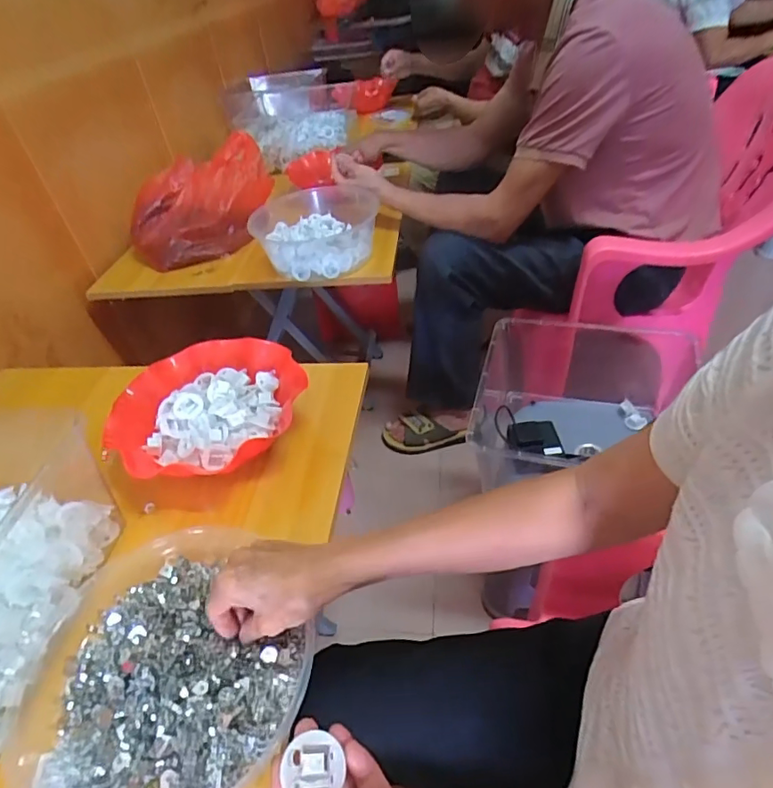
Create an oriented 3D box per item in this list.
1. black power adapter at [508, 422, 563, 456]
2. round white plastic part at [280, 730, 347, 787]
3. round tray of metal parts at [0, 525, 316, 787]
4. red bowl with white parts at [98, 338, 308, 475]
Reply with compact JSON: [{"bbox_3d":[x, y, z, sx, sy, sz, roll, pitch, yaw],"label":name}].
[{"bbox_3d":[0.227,0.068,0.776,0.073,0.018,0.061,-7,42,1],"label":"black power adapter"},{"bbox_3d":[-0.037,0.193,0.264,0.031,0.006,0.031,10,49,-12],"label":"round white plastic part"},{"bbox_3d":[-0.181,0.227,0.413,0.230,0.037,0.228,-4,42,4],"label":"round tray of metal parts"},{"bbox_3d":[-0.207,0.018,0.613,0.213,0.062,0.201,-4,42,4],"label":"red bowl with white parts"}]

